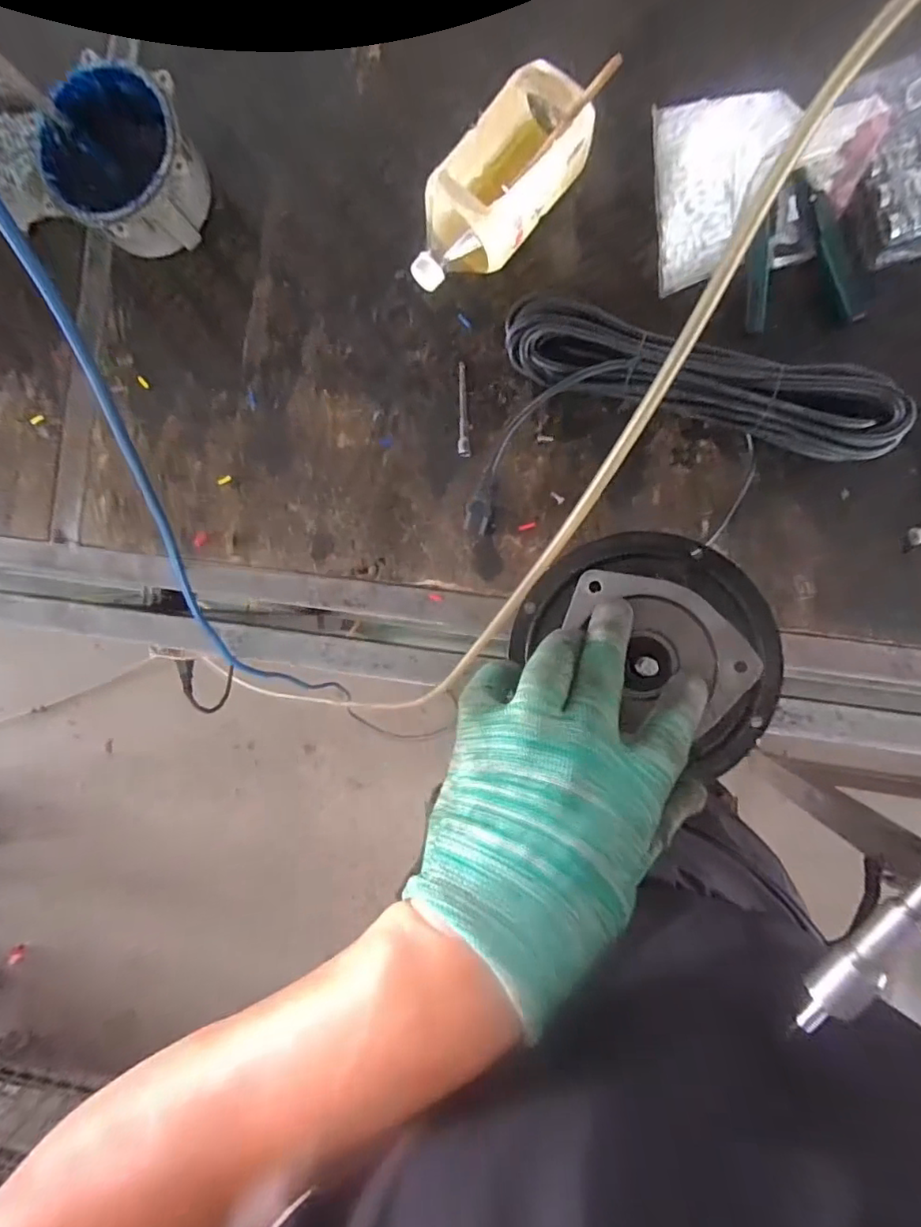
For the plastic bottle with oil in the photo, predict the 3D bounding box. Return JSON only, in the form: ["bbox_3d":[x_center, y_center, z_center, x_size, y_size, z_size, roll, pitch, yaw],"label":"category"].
[{"bbox_3d":[0.029,-0.408,0.541,0.095,0.081,0.207,41,93,5],"label":"plastic bottle with oil"}]

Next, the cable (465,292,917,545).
[{"bbox_3d":[0.211,-0.164,0.530,0.372,0.056,0.225,12,91,6],"label":"cable"}]

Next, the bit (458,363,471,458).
[{"bbox_3d":[0.001,-0.213,0.573,0.013,0.011,0.102,-4,89,6],"label":"bit"}]

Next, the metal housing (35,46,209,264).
[{"bbox_3d":[-0.340,-0.460,0.575,0.145,0.090,0.149,0,89,6],"label":"metal housing"}]

